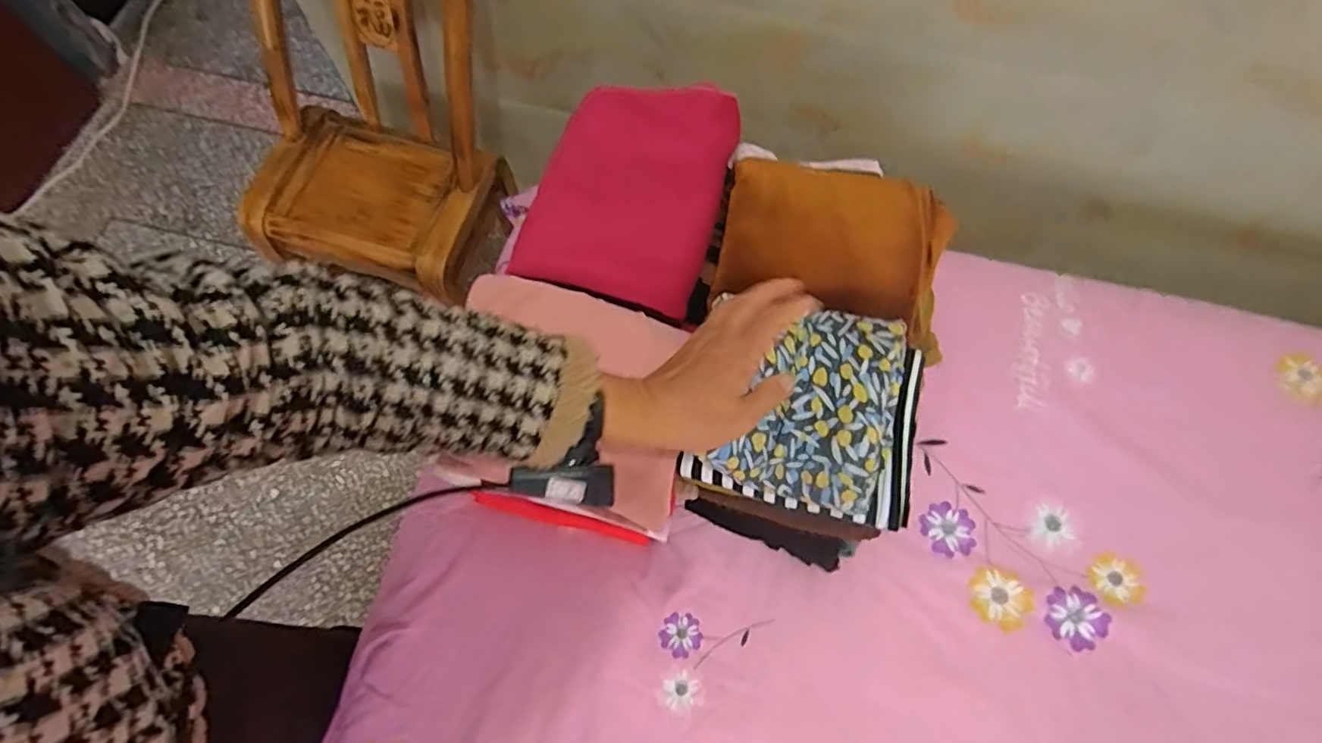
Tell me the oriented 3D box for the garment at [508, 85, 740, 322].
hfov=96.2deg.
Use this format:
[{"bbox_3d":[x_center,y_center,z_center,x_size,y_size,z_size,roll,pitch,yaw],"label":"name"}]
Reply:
[{"bbox_3d":[-0.035,-0.186,0.606,0.191,0.063,0.227,14,69,6],"label":"garment"}]

